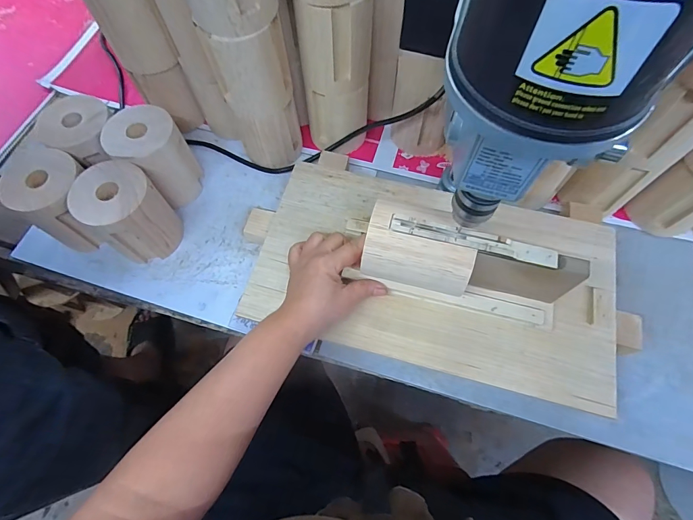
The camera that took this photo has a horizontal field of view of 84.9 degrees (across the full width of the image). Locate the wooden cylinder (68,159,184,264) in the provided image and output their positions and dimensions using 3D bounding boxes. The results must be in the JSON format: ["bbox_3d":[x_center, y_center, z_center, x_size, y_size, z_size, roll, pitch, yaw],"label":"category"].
[{"bbox_3d":[-0.246,-0.053,0.436,0.077,0.097,0.083,0,68,1],"label":"wooden cylinder"}]

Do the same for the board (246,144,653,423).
[{"bbox_3d":[0.095,0.003,0.425,0.418,0.031,0.226,13,69,7],"label":"board"}]

